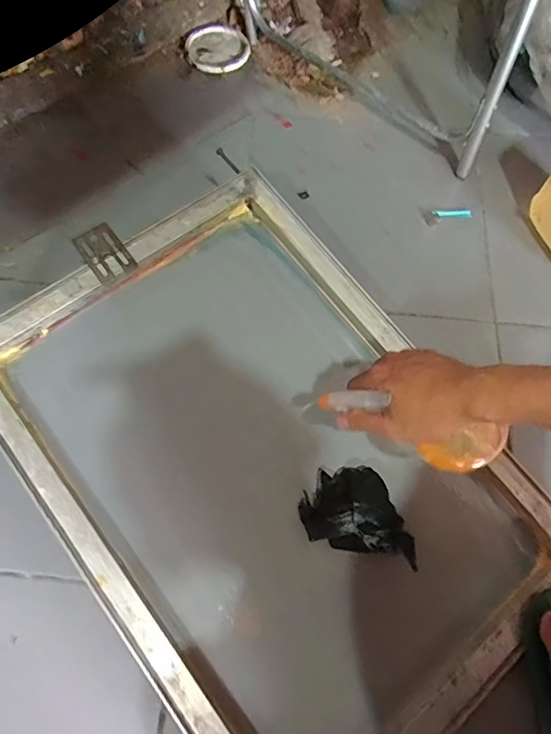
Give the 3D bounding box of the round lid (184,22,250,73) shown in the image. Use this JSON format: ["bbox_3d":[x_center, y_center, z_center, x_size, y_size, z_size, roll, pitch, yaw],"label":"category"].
[{"bbox_3d":[-0.113,-0.632,0.962,0.127,0.015,0.131,1,67,-1],"label":"round lid"}]

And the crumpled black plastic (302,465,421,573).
[{"bbox_3d":[0.096,0.163,0.566,0.131,0.035,0.103,9,66,3],"label":"crumpled black plastic"}]

